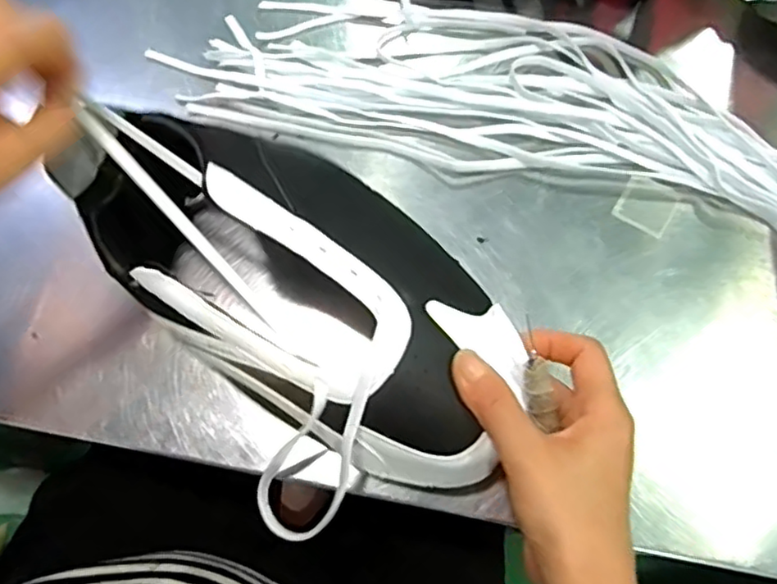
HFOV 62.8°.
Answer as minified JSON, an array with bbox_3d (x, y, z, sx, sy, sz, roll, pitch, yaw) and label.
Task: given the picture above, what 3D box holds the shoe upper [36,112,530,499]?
[{"bbox_3d":[-0.050,-0.006,0.338,0.254,0.098,0.132,36,77,15],"label":"shoe upper"}]

